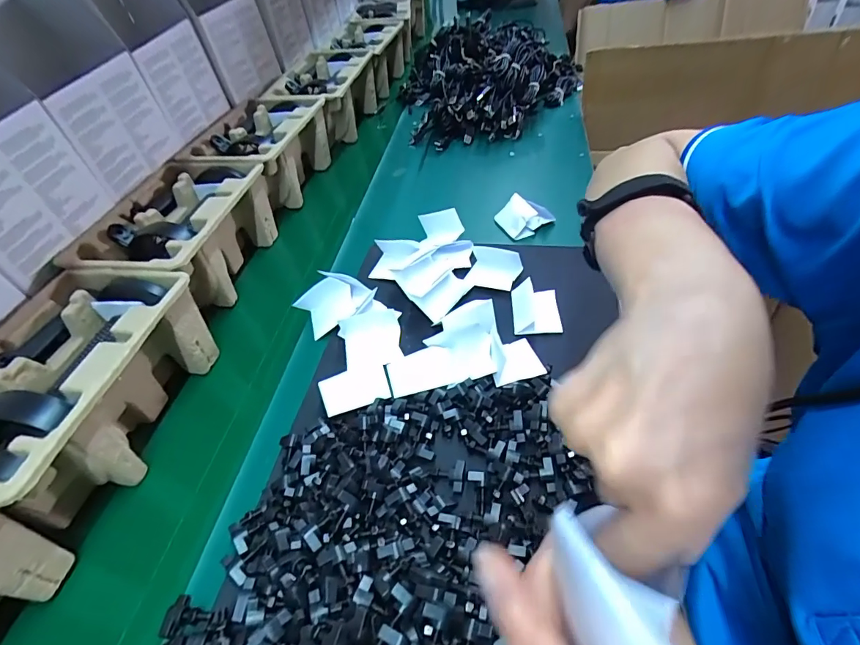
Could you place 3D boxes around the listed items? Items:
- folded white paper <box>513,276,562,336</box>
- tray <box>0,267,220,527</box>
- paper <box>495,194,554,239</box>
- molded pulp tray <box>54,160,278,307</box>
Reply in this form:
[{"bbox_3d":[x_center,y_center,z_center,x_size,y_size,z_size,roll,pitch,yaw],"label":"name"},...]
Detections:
[{"bbox_3d":[0.113,-0.016,0.476,0.049,0.025,0.058,-2,46,5],"label":"folded white paper"},{"bbox_3d":[-0.323,0.060,0.407,0.152,0.101,0.213,4,47,10],"label":"tray"},{"bbox_3d":[0.127,-0.147,0.599,0.062,0.030,0.054,-23,48,-16],"label":"paper"},{"bbox_3d":[-0.302,-0.100,0.558,0.141,0.108,0.222,2,47,9],"label":"molded pulp tray"}]

